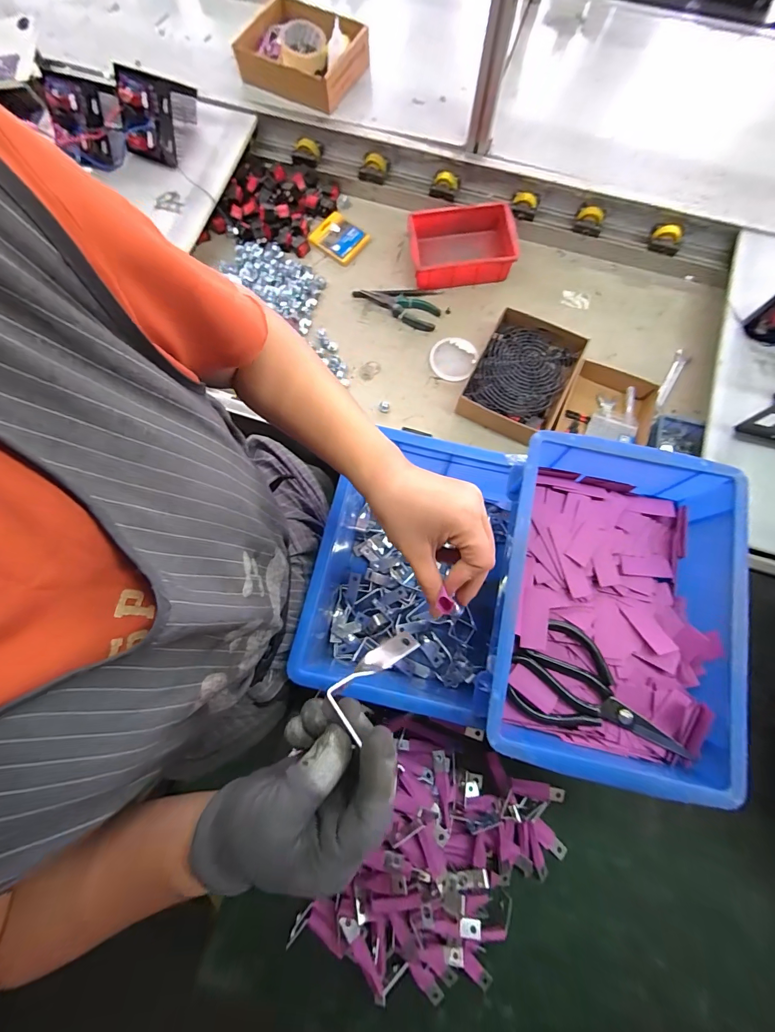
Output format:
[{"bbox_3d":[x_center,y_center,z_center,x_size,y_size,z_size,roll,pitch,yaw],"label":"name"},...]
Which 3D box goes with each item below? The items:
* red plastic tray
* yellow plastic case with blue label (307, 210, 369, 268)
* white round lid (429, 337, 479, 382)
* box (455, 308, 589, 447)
[{"bbox_3d":[0.145,-0.524,0.763,0.202,0.058,0.144,-3,76,0],"label":"red plastic tray"},{"bbox_3d":[-0.098,-0.565,0.794,0.109,0.014,0.085,35,91,7],"label":"yellow plastic case with blue label"},{"bbox_3d":[0.124,-0.298,0.740,0.086,0.006,0.087,0,76,0],"label":"white round lid"},{"bbox_3d":[0.238,-0.243,0.703,0.160,0.050,0.221,26,78,7],"label":"box"}]

